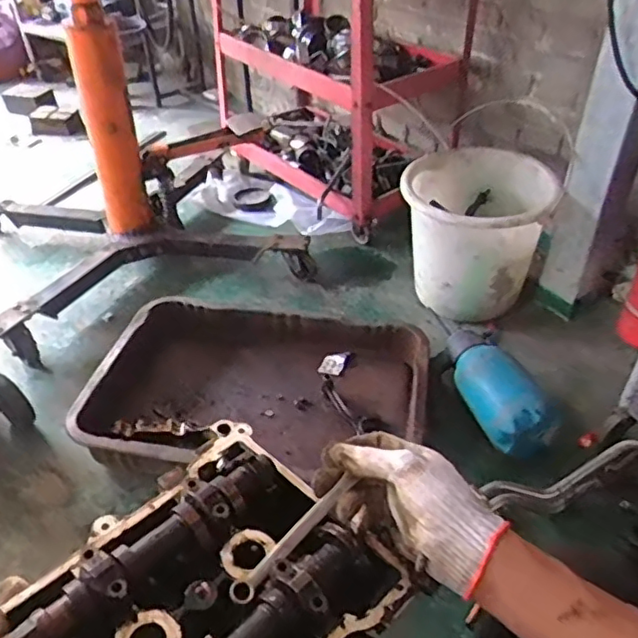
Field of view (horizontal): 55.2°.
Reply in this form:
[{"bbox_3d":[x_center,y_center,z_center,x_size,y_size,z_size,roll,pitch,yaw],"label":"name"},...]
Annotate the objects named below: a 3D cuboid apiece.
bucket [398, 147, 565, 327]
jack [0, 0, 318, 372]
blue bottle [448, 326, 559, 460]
[{"bbox_3d":[0.382,-0.210,1.519,0.340,0.306,0.354,14,41,16],"label":"bucket"},{"bbox_3d":[-0.514,-0.633,1.328,0.733,1.136,0.686,-22,44,-26],"label":"jack"},{"bbox_3d":[0.365,0.157,1.257,0.145,0.162,0.300,-8,40,-11],"label":"blue bottle"}]

